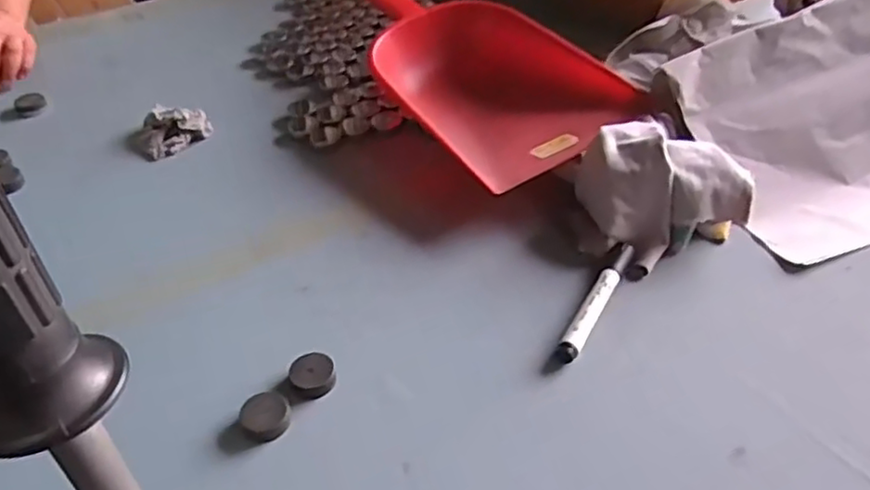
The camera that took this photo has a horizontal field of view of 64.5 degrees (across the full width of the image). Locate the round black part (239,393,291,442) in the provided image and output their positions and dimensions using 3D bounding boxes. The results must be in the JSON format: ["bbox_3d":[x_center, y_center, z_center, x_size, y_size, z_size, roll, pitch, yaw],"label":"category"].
[{"bbox_3d":[-0.117,0.119,0.480,0.033,0.012,0.031,-1,41,1],"label":"round black part"}]

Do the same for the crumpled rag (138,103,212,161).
[{"bbox_3d":[-0.287,-0.124,0.750,0.052,0.034,0.076,27,49,29],"label":"crumpled rag"}]

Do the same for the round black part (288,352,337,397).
[{"bbox_3d":[-0.089,0.096,0.506,0.032,0.014,0.032,-1,41,1],"label":"round black part"}]

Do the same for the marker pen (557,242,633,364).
[{"bbox_3d":[0.132,0.045,0.557,0.017,0.018,0.131,21,46,24],"label":"marker pen"}]

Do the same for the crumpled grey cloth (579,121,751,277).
[{"bbox_3d":[0.196,-0.054,0.620,0.132,0.071,0.120,-19,44,-18],"label":"crumpled grey cloth"}]

